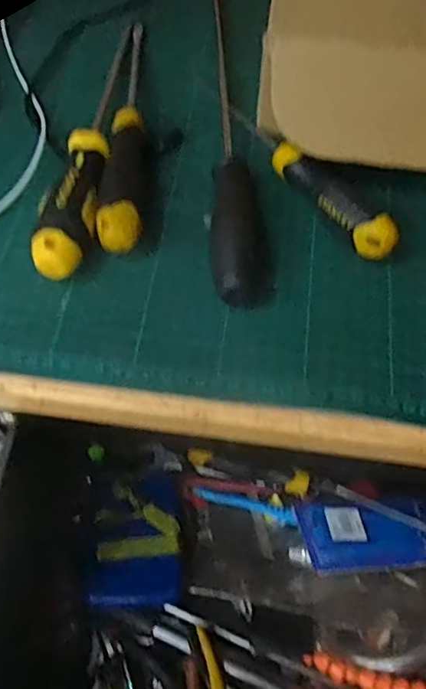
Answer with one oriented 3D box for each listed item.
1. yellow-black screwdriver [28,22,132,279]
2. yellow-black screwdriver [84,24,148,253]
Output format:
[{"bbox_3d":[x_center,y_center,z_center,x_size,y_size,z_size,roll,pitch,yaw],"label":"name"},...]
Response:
[{"bbox_3d":[-0.083,-0.149,0.406,0.033,0.034,0.238,5,63,2],"label":"yellow-black screwdriver"},{"bbox_3d":[-0.064,-0.159,0.413,0.034,0.031,0.226,-1,63,-1],"label":"yellow-black screwdriver"}]

